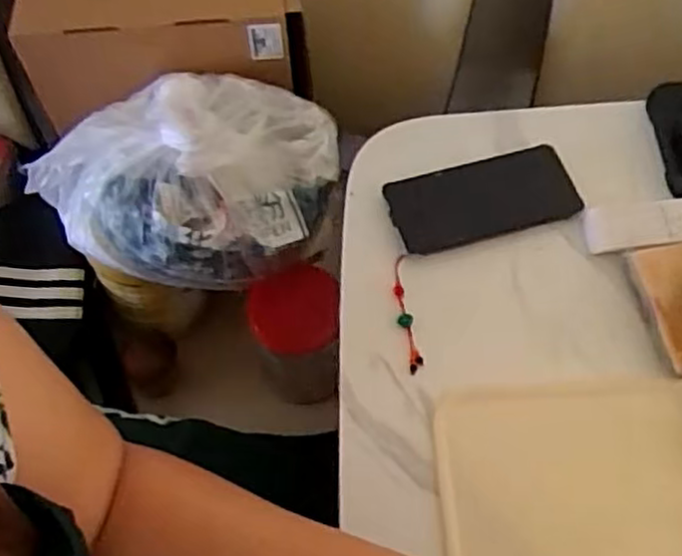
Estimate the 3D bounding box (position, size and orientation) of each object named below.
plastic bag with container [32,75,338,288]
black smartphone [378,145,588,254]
[{"bbox_3d":[-0.146,-0.102,0.655,0.280,0.172,0.171,-5,63,-2],"label":"plastic bag with container"},{"bbox_3d":[0.123,-0.068,0.619,0.158,0.013,0.072,-14,64,-6],"label":"black smartphone"}]

